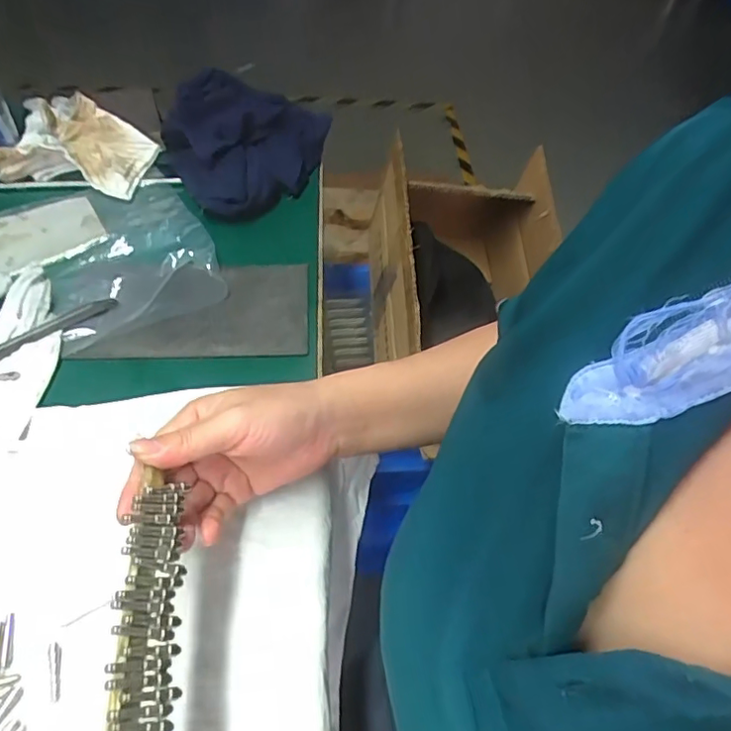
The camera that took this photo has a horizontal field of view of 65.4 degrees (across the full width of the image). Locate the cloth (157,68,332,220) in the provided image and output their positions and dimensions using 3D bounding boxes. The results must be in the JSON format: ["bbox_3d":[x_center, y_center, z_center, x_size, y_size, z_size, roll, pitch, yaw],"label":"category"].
[{"bbox_3d":[-0.125,-0.256,0.618,0.187,0.074,0.164,-35,62,-30],"label":"cloth"}]

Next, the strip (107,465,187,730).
[{"bbox_3d":[-0.093,0.131,0.236,0.007,0.033,0.186,-31,47,26],"label":"strip"}]

